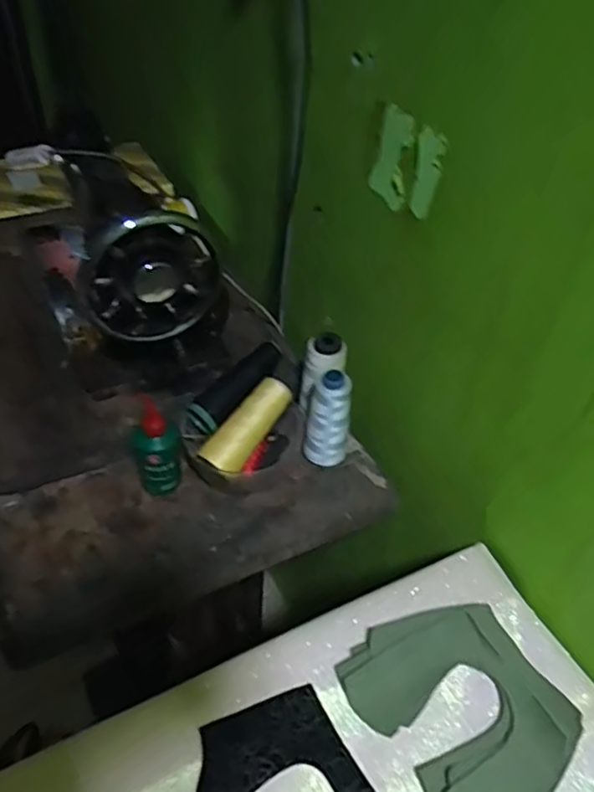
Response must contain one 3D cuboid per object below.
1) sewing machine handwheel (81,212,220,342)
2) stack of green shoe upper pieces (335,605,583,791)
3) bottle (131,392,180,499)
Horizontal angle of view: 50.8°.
[{"bbox_3d":[-0.141,-0.115,0.607,0.125,0.130,0.020,-16,48,-20],"label":"sewing machine handwheel"},{"bbox_3d":[0.130,0.242,0.493,0.139,0.012,0.165,-27,52,-28],"label":"stack of green shoe upper pieces"},{"bbox_3d":[-0.137,0.053,0.614,0.045,0.103,0.039,-13,47,-17],"label":"bottle"}]

